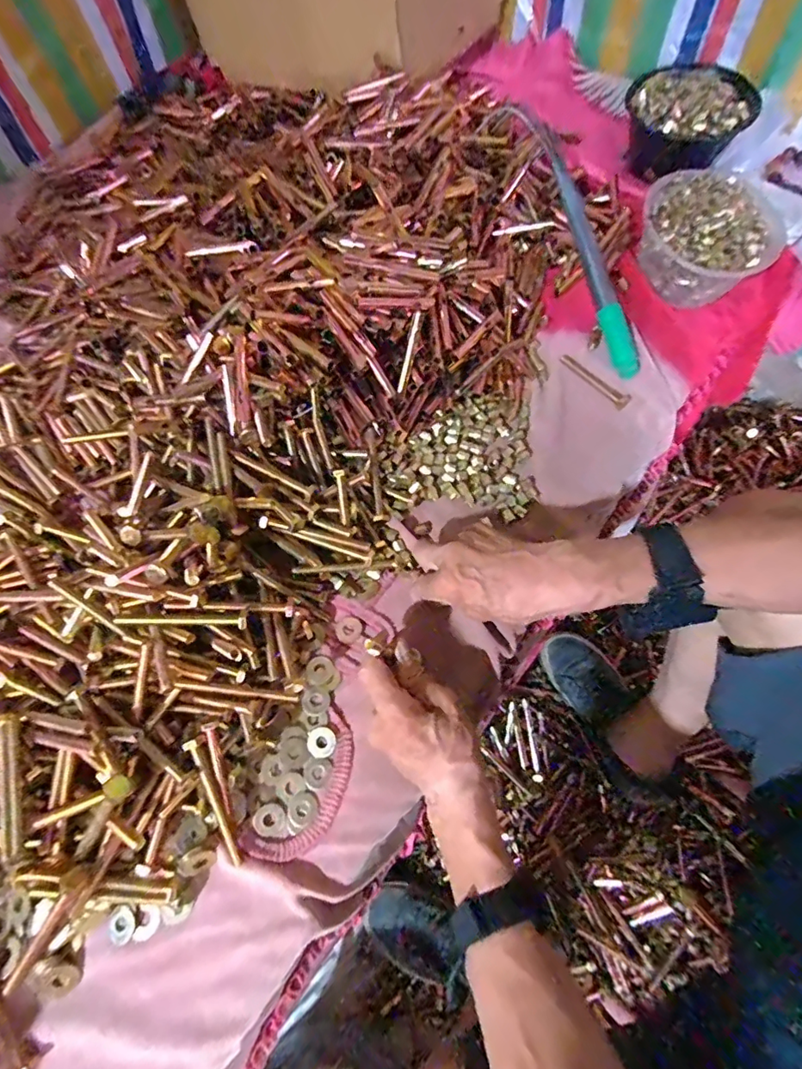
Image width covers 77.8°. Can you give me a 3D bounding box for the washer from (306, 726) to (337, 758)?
[{"bbox_3d":[-0.069,0.180,0.432,0.024,0.004,0.025,0,67,0],"label":"washer"}]

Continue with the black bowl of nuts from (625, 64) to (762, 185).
[{"bbox_3d":[0.380,-0.560,0.674,0.123,0.084,0.146,-36,72,-14],"label":"black bowl of nuts"}]

